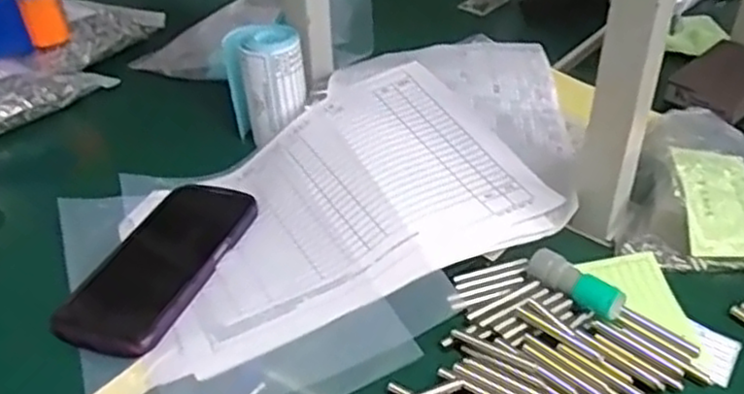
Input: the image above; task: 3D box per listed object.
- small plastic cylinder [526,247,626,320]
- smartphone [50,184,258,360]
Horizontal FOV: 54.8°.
[{"bbox_3d":[0.134,0.056,0.480,0.019,0.018,0.072,-29,45,-30],"label":"small plastic cylinder"},{"bbox_3d":[-0.152,0.045,0.524,0.079,0.009,0.165,13,40,18],"label":"smartphone"}]

